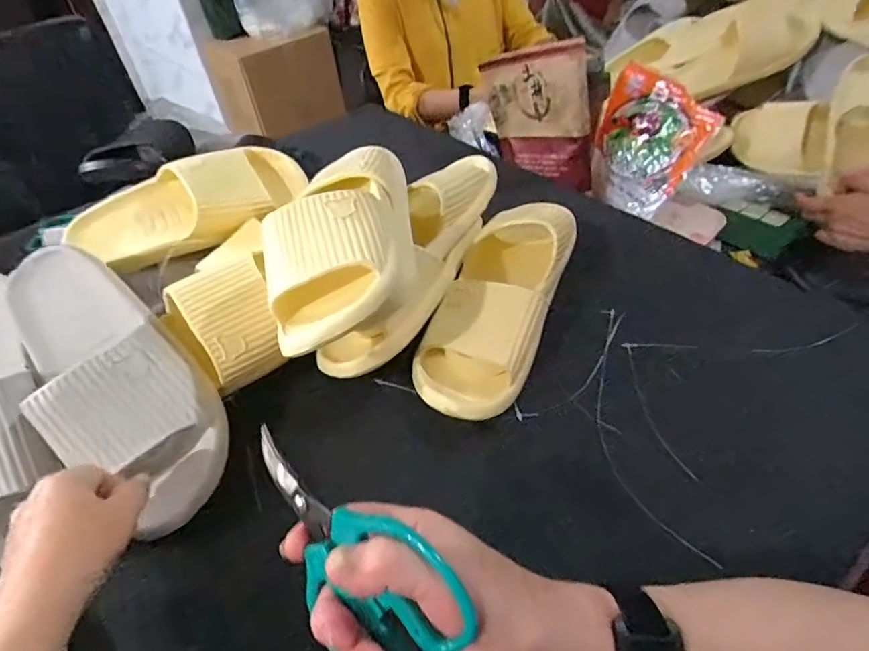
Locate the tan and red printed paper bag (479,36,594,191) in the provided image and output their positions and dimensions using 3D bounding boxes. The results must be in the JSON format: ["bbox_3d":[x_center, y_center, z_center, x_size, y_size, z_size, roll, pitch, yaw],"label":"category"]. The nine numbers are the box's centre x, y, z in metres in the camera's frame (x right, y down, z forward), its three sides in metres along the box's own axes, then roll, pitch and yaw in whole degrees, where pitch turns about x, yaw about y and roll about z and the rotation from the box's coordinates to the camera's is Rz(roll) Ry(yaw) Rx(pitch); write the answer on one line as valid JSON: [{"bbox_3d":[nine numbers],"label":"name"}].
[{"bbox_3d":[0.149,-0.307,0.772,0.043,0.192,0.190,-31,32,-25],"label":"tan and red printed paper bag"}]

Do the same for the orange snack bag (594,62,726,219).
[{"bbox_3d":[0.277,-0.247,0.708,0.026,0.165,0.181,4,36,-31],"label":"orange snack bag"}]

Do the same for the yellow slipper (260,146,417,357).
[{"bbox_3d":[-0.079,-0.097,0.443,0.113,0.061,0.263,-6,44,1],"label":"yellow slipper"}]

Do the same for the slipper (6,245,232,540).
[{"bbox_3d":[-0.275,0.035,0.426,0.111,0.060,0.279,-36,69,-27],"label":"slipper"}]

